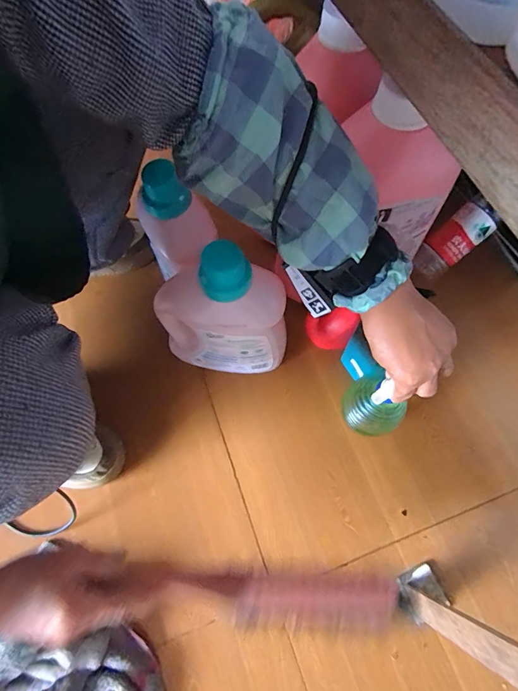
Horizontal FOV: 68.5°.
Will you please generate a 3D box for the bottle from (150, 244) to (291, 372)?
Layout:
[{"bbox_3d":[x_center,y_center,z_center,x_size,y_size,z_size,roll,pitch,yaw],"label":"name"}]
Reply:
[{"bbox_3d":[-0.054,-0.037,0.522,0.177,0.264,0.087,-2,68,2],"label":"bottle"}]

